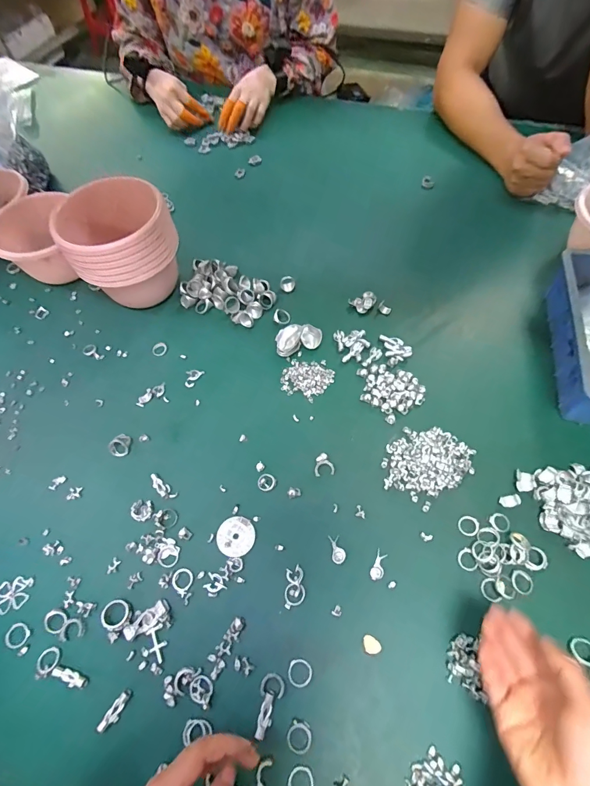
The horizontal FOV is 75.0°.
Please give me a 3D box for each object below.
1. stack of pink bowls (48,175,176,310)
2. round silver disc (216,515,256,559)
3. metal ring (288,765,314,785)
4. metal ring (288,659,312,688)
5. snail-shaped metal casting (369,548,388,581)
[{"bbox_3d":[-0.245,-0.203,0.571,0.145,0.159,0.137,-30,64,-11],"label":"stack of pink bowls"},{"bbox_3d":[-0.066,0.161,0.432,0.042,0.004,0.042,-1,60,2],"label":"round silver disc"},{"bbox_3d":[0.005,0.334,0.328,0.021,0.004,0.023,-1,60,2],"label":"metal ring"},{"bbox_3d":[0.005,0.269,0.368,0.023,0.004,0.022,-1,60,2],"label":"metal ring"},{"bbox_3d":[0.090,0.184,0.410,0.013,0.004,0.031,19,63,14],"label":"snail-shaped metal casting"}]

